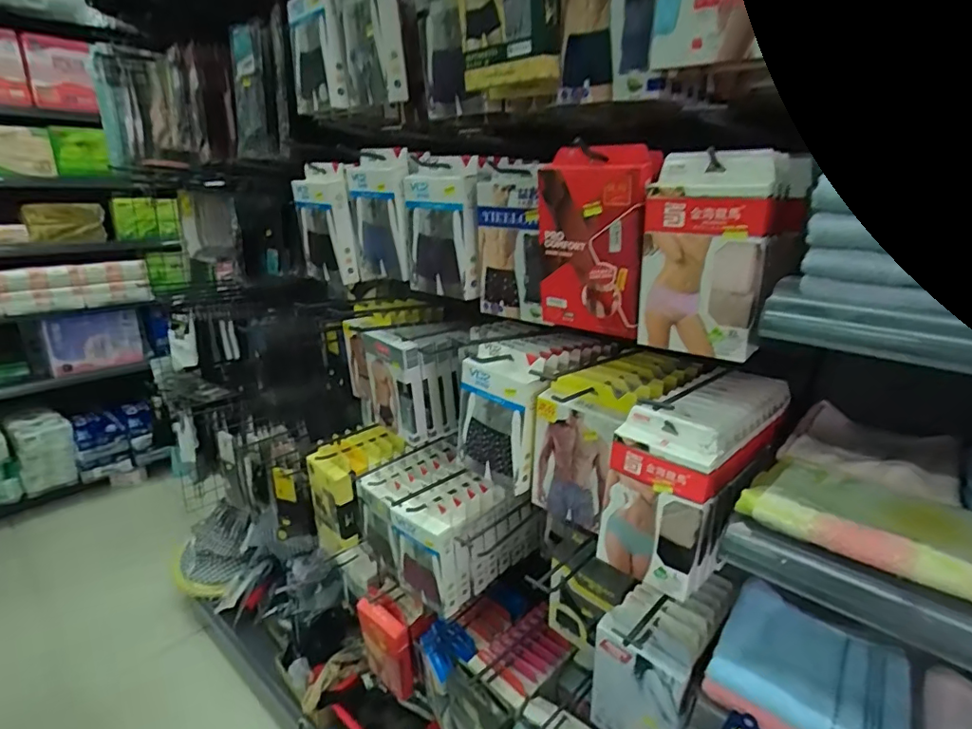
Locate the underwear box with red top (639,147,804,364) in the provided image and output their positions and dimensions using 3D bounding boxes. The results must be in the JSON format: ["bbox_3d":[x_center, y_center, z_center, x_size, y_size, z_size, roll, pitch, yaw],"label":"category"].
[{"bbox_3d":[0.226,-0.107,0.530,0.130,0.193,0.050,12,21,27],"label":"underwear box with red top"}]

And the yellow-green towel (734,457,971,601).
[{"bbox_3d":[0.383,0.145,0.529,0.200,0.028,0.169,17,24,38],"label":"yellow-green towel"}]

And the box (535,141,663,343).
[{"bbox_3d":[0.121,-0.139,0.612,0.134,0.205,0.038,18,24,40],"label":"box"}]

